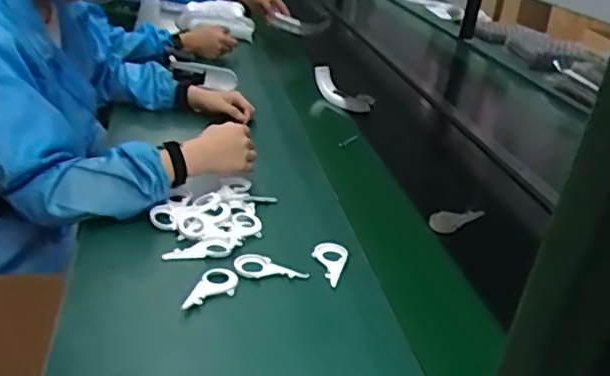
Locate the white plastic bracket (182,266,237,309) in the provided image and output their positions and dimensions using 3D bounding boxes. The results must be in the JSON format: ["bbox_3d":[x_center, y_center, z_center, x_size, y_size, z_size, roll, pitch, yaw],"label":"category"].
[{"bbox_3d":[-0.109,0.119,0.726,0.041,0.010,0.099,13,26,10],"label":"white plastic bracket"}]

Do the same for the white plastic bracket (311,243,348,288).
[{"bbox_3d":[0.029,0.098,0.813,0.049,0.013,0.076,14,27,13],"label":"white plastic bracket"}]

